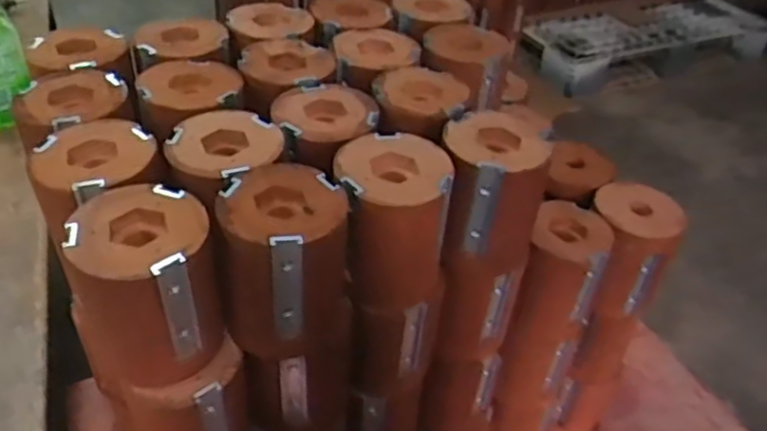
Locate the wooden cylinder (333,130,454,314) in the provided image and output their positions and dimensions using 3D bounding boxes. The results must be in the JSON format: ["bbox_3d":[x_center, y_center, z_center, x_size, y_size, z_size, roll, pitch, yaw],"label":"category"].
[{"bbox_3d":[0.006,0.009,0.477,0.075,0.105,0.079,6,38,1],"label":"wooden cylinder"}]

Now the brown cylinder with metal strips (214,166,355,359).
[{"bbox_3d":[-0.062,0.033,0.443,0.077,0.103,0.073,6,38,1],"label":"brown cylinder with metal strips"}]

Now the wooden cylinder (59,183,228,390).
[{"bbox_3d":[-0.142,0.044,0.415,0.076,0.097,0.075,3,38,-2],"label":"wooden cylinder"}]

